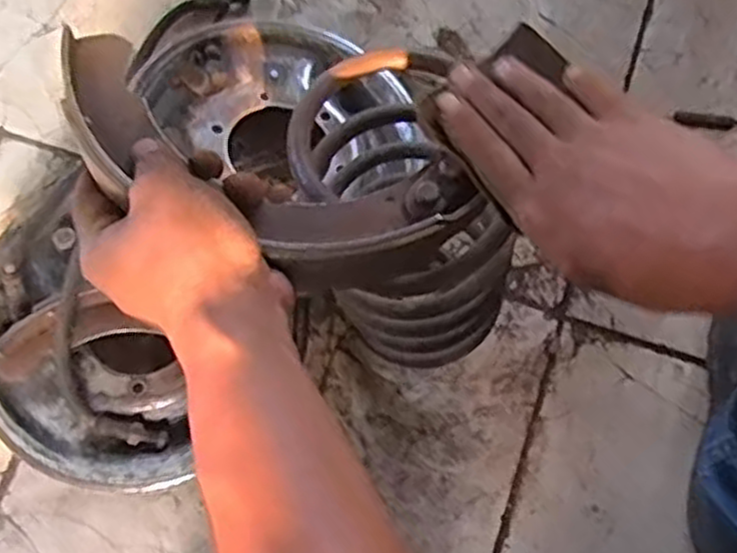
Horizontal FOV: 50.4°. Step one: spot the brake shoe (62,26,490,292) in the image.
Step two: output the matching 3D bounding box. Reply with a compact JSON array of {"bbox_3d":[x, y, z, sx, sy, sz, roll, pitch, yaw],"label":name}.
[{"bbox_3d":[-0.057,-0.057,0.375,0.211,0.035,0.090,28,78,6],"label":"brake shoe"}]

